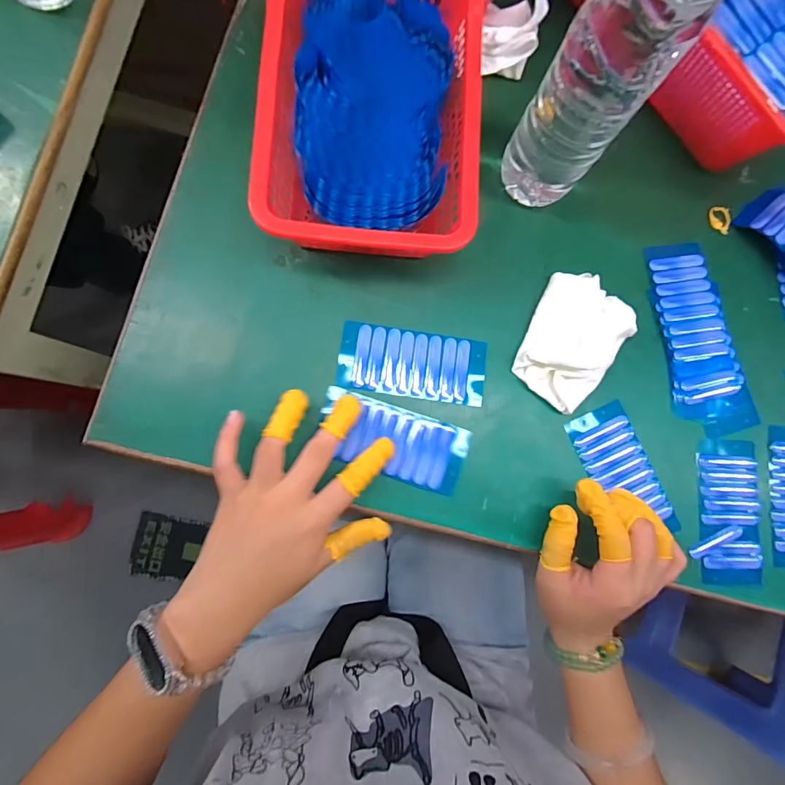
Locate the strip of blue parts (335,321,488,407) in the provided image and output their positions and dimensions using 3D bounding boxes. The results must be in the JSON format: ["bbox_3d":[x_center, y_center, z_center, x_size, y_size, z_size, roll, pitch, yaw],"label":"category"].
[{"bbox_3d":[0.017,-0.023,0.344,0.119,0.004,0.053,8,82,-5],"label":"strip of blue parts"}]

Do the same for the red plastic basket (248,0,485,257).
[{"bbox_3d":[-0.017,-0.210,0.329,0.155,0.064,0.226,3,83,-5],"label":"red plastic basket"}]

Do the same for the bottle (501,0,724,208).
[{"bbox_3d":[0.132,-0.199,0.260,0.064,0.232,0.055,27,81,-2],"label":"bottle"}]

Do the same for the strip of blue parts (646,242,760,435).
[{"bbox_3d":[0.263,-0.048,0.365,0.070,0.011,0.169,-13,85,-7],"label":"strip of blue parts"}]

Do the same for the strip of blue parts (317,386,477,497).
[{"bbox_3d":[0.001,0.038,0.333,0.119,0.007,0.053,19,82,-3],"label":"strip of blue parts"}]

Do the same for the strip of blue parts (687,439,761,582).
[{"bbox_3d":[0.284,0.100,0.354,0.059,0.004,0.117,5,83,-5],"label":"strip of blue parts"}]

